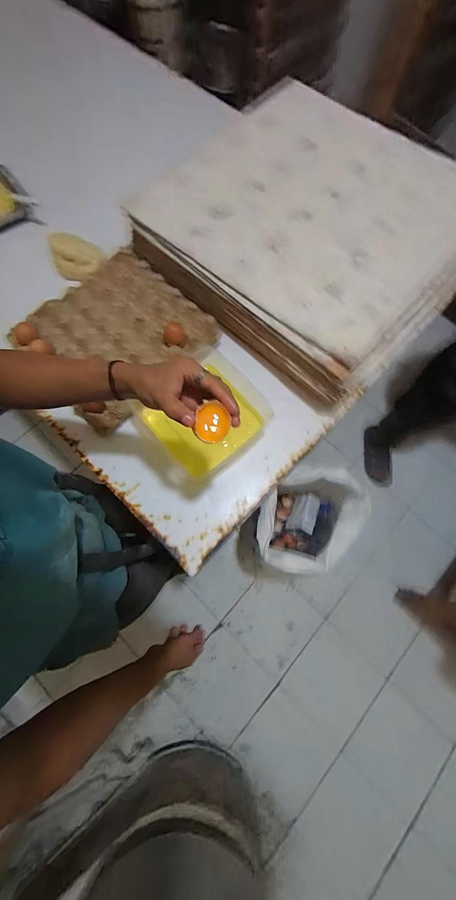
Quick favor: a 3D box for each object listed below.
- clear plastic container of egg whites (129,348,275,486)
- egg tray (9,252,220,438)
[{"bbox_3d":[-0.041,-0.062,0.604,0.218,0.044,0.205,-38,78,-12],"label":"clear plastic container of egg whites"},{"bbox_3d":[-0.230,-0.235,0.631,0.306,0.051,0.323,41,76,10],"label":"egg tray"}]

